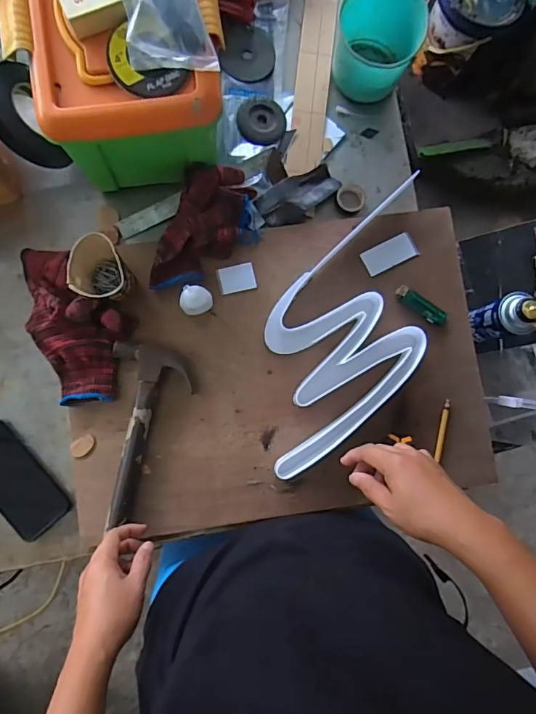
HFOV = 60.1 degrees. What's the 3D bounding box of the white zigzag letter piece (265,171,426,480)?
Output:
[{"bbox_3d":[0.123,-0.041,0.660,0.414,0.042,0.205,-44,89,-5],"label":"white zigzag letter piece"}]

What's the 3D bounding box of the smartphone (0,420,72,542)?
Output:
[{"bbox_3d":[-0.358,0.173,0.654,0.080,0.015,0.165,-41,89,-5],"label":"smartphone"}]

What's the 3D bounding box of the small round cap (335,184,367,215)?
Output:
[{"bbox_3d":[0.127,-0.243,0.711,0.043,0.018,0.050,41,85,0],"label":"small round cap"}]

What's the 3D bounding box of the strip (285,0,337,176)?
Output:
[{"bbox_3d":[0.071,-0.434,0.726,0.052,0.010,0.321,7,85,-1],"label":"strip"}]

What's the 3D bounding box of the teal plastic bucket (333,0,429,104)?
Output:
[{"bbox_3d":[0.162,-0.460,0.680,0.109,0.103,0.118,0,86,-3],"label":"teal plastic bucket"}]

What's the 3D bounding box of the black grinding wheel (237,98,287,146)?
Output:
[{"bbox_3d":[-0.009,-0.365,0.716,0.074,0.008,0.076,0,86,-3],"label":"black grinding wheel"}]

